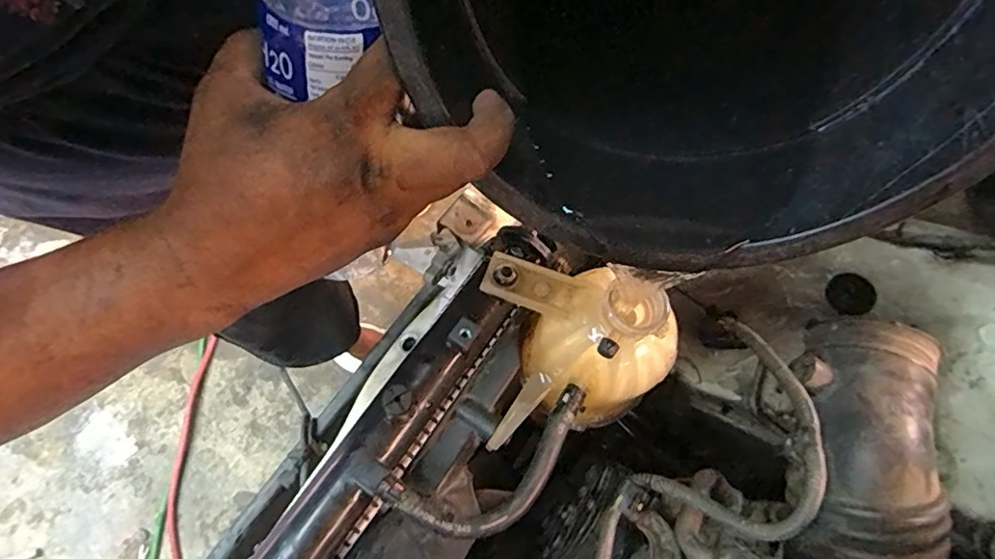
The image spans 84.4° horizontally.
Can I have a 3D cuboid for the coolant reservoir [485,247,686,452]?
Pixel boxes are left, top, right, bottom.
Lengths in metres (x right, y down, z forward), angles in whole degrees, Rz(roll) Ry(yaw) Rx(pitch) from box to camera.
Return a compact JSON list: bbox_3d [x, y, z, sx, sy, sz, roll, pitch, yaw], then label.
[{"bbox_3d":[0.060,0.045,0.407,0.139,0.113,0.124,-6,67,-2],"label":"coolant reservoir"}]

